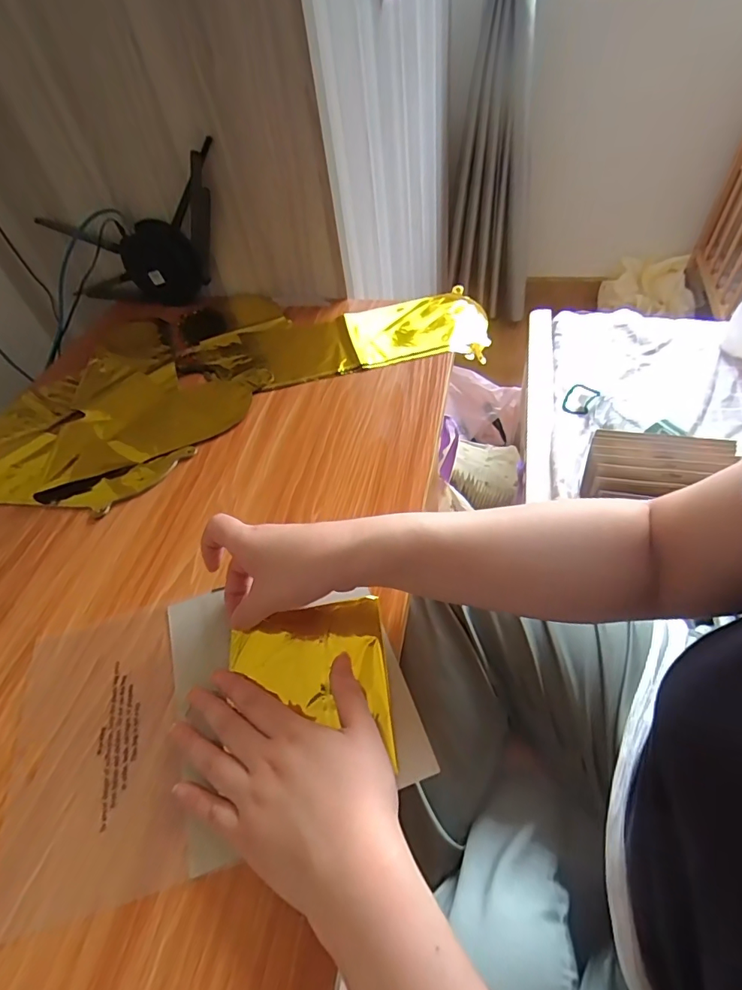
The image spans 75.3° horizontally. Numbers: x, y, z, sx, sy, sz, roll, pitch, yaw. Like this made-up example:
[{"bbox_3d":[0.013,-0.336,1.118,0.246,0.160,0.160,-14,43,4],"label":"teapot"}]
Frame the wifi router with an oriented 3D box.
[{"bbox_3d":[-0.323,-0.364,0.696,0.328,0.177,0.038,-14,44,29],"label":"wifi router"}]

